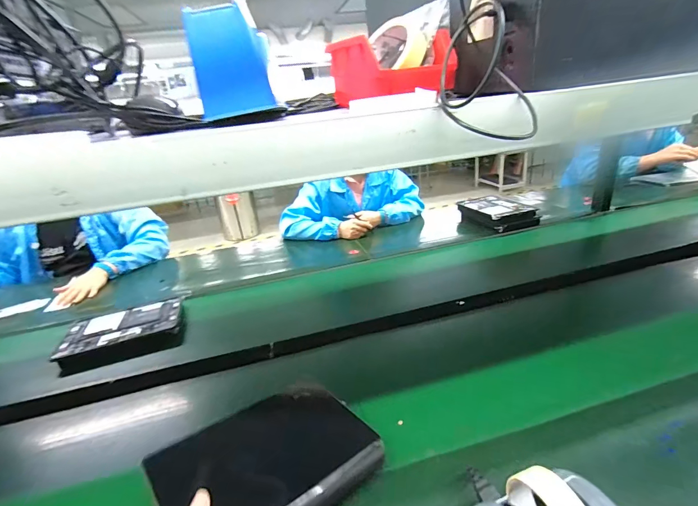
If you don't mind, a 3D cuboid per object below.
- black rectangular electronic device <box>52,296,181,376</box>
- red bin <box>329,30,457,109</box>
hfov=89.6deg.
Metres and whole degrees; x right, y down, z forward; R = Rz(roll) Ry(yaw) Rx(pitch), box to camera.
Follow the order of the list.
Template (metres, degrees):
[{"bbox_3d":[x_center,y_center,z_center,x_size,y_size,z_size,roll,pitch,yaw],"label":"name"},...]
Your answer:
[{"bbox_3d":[-0.536,0.194,0.852,0.254,0.053,0.163,-14,25,-15],"label":"black rectangular electronic device"},{"bbox_3d":[0.050,-0.213,0.398,0.133,0.063,0.094,-8,24,-4],"label":"red bin"}]

